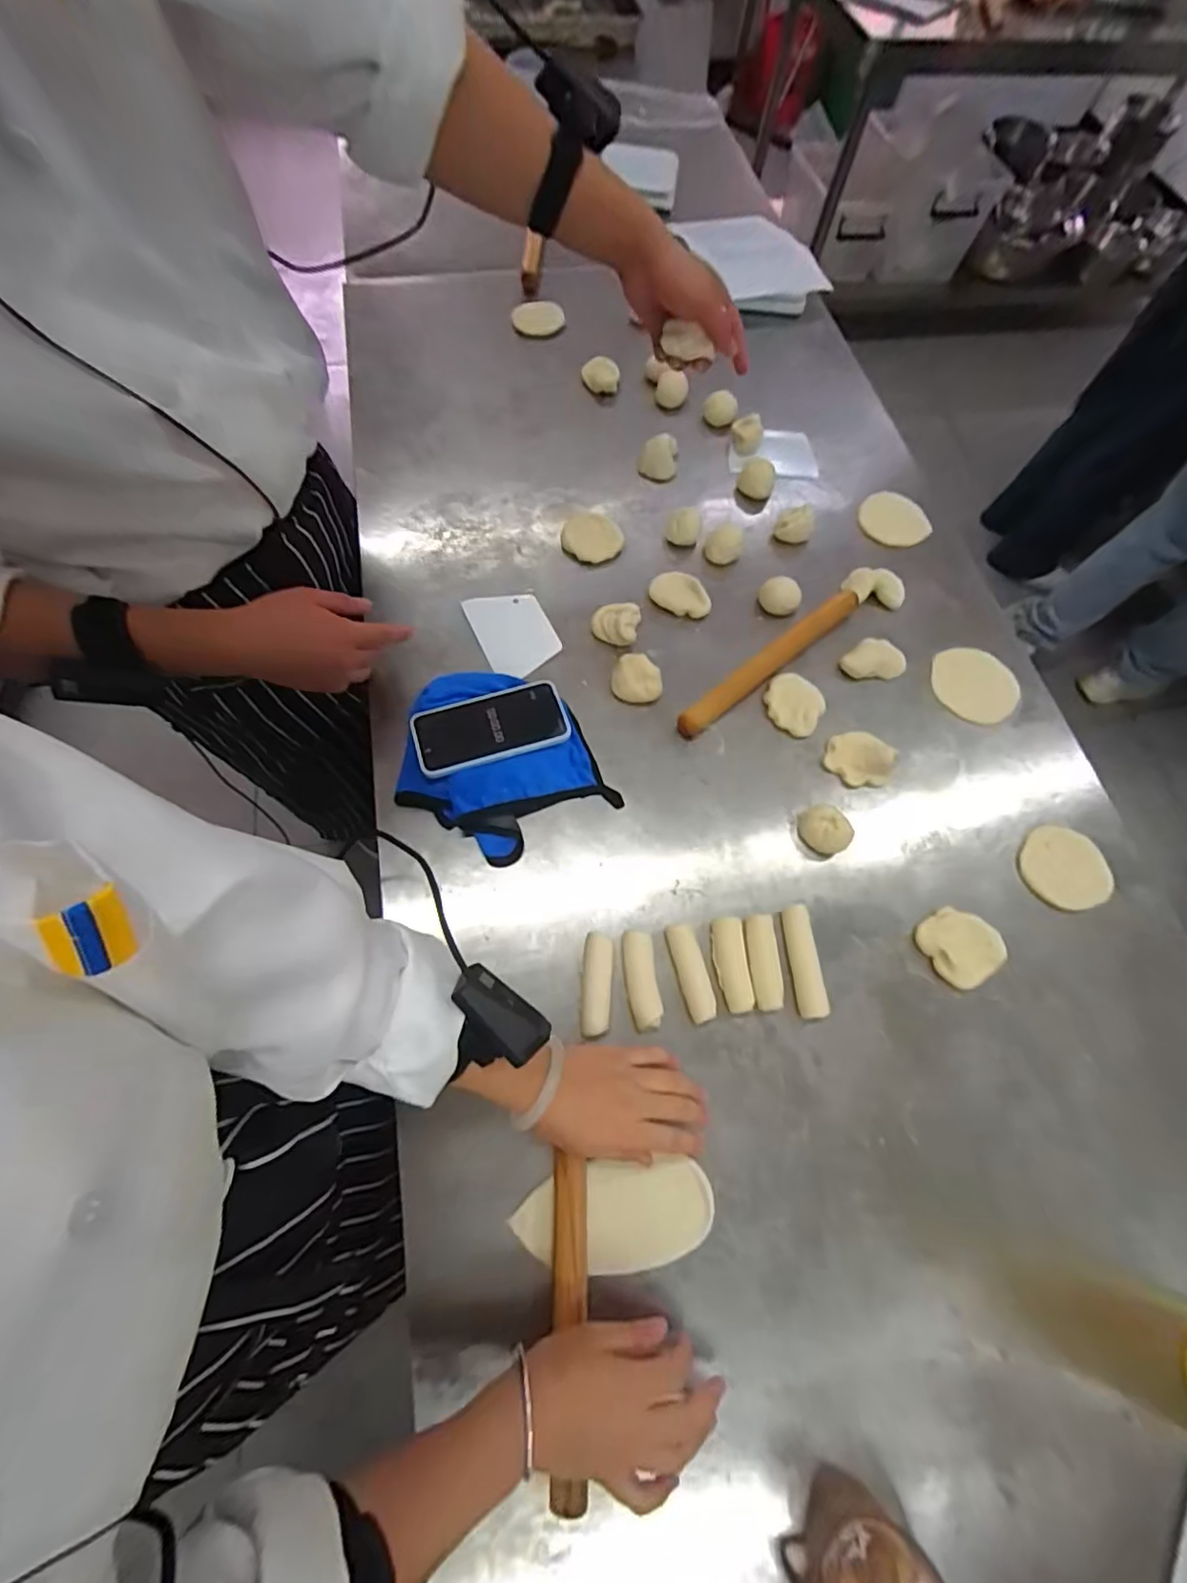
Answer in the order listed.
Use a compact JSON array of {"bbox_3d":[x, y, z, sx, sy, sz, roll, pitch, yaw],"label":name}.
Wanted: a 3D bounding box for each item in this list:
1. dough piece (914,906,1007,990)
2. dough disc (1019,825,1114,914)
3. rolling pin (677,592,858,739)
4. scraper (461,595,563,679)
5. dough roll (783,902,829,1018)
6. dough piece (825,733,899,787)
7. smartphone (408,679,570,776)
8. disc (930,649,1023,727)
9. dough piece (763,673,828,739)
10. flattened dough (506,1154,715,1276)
[{"bbox_3d":[0.356,0.150,0.565,0.070,0.021,0.069,1,67,-2],"label":"dough piece"},{"bbox_3d":[0.497,0.079,0.608,0.088,0.008,0.085,1,67,-2],"label":"dough disc"},{"bbox_3d":[0.205,-0.152,0.674,0.282,0.028,0.024,-38,74,-16],"label":"rolling pin"},{"bbox_3d":[-0.093,-0.188,0.680,0.087,0.010,0.125,-20,67,-15],"label":"scraper"},{"bbox_3d":[0.200,0.160,0.551,0.024,0.017,0.100,-2,68,-4],"label":"dough roll"},{"bbox_3d":[0.293,-0.036,0.636,0.069,0.018,0.058,38,71,12],"label":"dough piece"},{"bbox_3d":[-0.107,-0.067,0.601,0.156,0.009,0.078,-16,65,-10],"label":"smartphone"},{"bbox_3d":[0.456,-0.130,0.692,0.102,0.004,0.103,1,67,-2],"label":"disc"},{"bbox_3d":[0.230,-0.100,0.664,0.067,0.013,0.063,1,67,-2],"label":"dough piece"},{"bbox_3d":[0.017,0.344,0.468,0.157,0.012,0.073,1,70,0],"label":"flattened dough"}]

